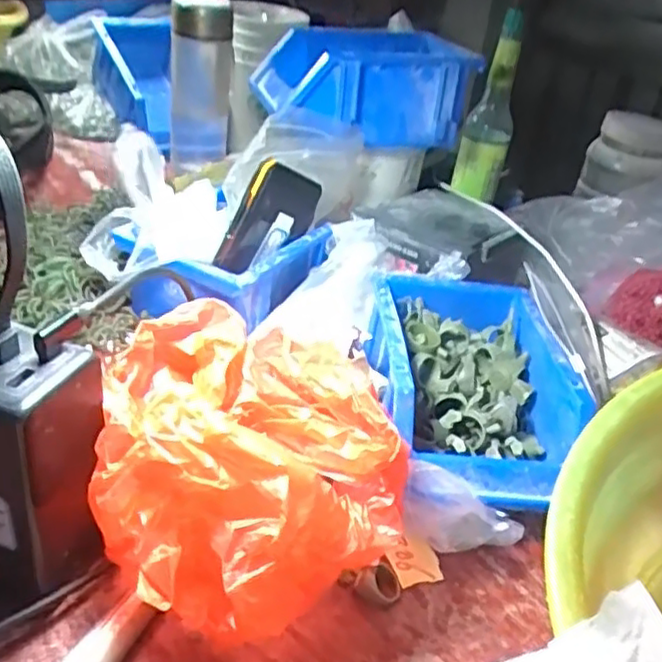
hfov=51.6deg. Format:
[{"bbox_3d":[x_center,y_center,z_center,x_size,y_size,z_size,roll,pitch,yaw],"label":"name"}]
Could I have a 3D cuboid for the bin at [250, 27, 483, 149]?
[{"bbox_3d":[0.030,-0.239,0.648,0.177,0.071,0.148,-2,34,-16],"label":"bin"}]

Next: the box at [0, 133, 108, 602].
[{"bbox_3d":[-0.133,0.028,0.289,0.056,0.215,0.056,16,34,9],"label":"box"}]

